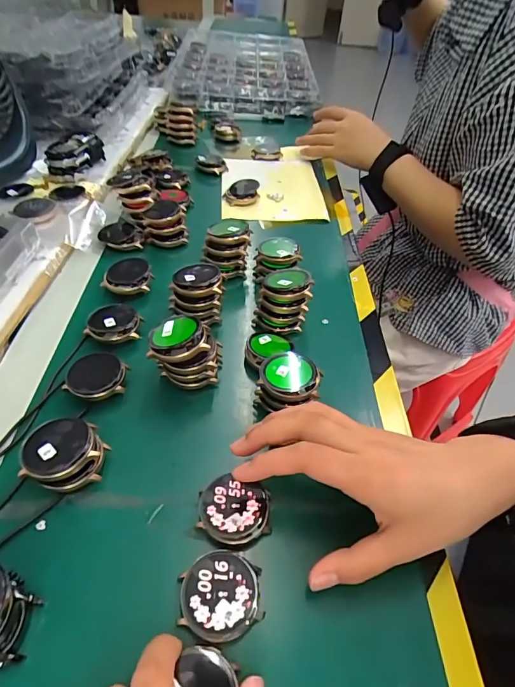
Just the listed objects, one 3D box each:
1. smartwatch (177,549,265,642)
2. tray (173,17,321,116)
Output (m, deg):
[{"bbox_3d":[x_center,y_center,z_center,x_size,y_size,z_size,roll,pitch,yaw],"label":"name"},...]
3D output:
[{"bbox_3d":[-0.021,0.144,0.230,0.044,0.012,0.042,1,47,-4],"label":"smartwatch"},{"bbox_3d":[-0.034,-0.651,0.950,0.284,0.068,0.537,3,46,-2],"label":"tray"}]

